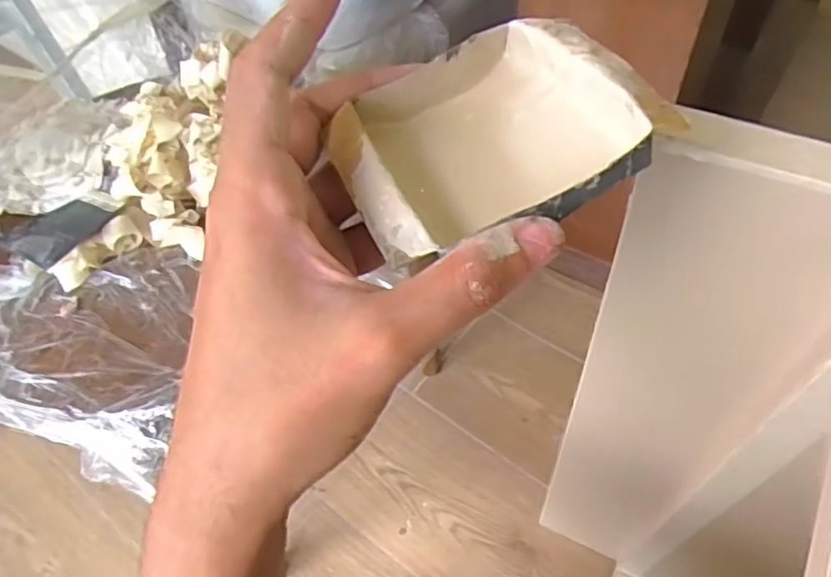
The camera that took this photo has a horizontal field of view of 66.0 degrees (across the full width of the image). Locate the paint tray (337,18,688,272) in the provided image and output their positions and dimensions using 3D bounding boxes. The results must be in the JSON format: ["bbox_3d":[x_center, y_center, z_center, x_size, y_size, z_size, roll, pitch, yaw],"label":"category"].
[{"bbox_3d":[0.024,-0.051,0.217,0.097,0.032,0.082,-28,57,-15],"label":"paint tray"}]

